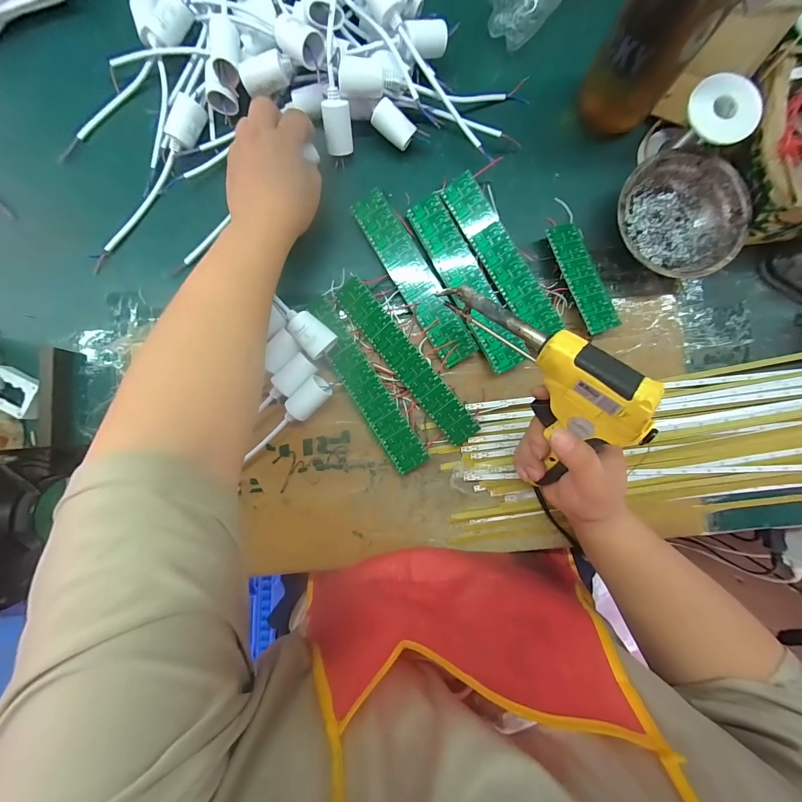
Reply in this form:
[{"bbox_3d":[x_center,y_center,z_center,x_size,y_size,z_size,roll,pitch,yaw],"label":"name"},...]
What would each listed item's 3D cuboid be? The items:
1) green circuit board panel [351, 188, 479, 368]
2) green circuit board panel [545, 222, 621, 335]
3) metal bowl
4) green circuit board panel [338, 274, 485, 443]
[{"bbox_3d":[0.015,-0.130,0.368,0.039,0.015,0.198,-30,89,-1],"label":"green circuit board panel"},{"bbox_3d":[0.191,-0.130,0.362,0.036,0.004,0.120,-19,84,-6],"label":"green circuit board panel"},{"bbox_3d":[0.285,-0.191,0.361,0.125,0.040,0.123,0,88,0],"label":"metal bowl"},{"bbox_3d":[0.005,-0.044,0.359,0.034,0.004,0.203,-39,87,20],"label":"green circuit board panel"}]

